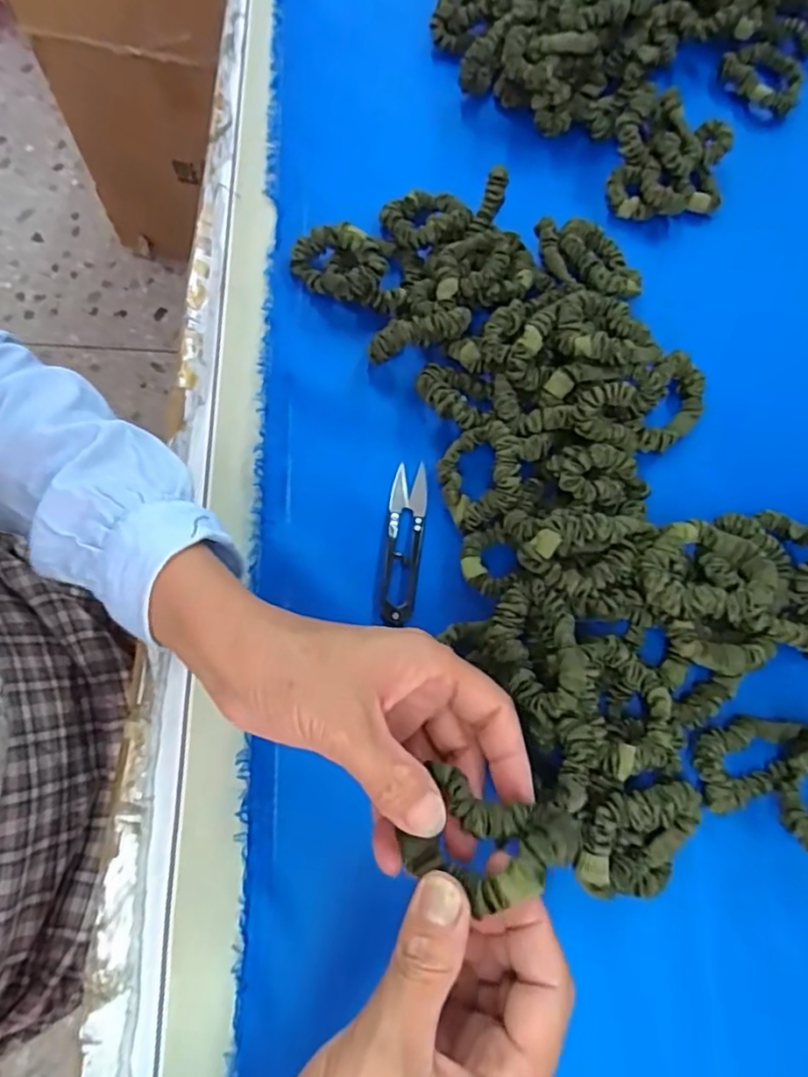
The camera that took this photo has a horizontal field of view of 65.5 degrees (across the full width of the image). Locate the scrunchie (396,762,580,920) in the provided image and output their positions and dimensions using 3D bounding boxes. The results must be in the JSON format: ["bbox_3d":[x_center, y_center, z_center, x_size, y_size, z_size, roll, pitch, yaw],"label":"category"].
[{"bbox_3d":[0.032,0.119,0.244,0.057,0.031,0.042,18,73,7],"label":"scrunchie"}]

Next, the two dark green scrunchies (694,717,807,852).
[{"bbox_3d":[0.204,0.126,0.341,0.088,0.028,0.068,25,73,3],"label":"two dark green scrunchies"}]

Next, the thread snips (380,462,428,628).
[{"bbox_3d":[-0.001,0.003,0.389,0.022,0.009,0.101,9,73,-2],"label":"thread snips"}]

